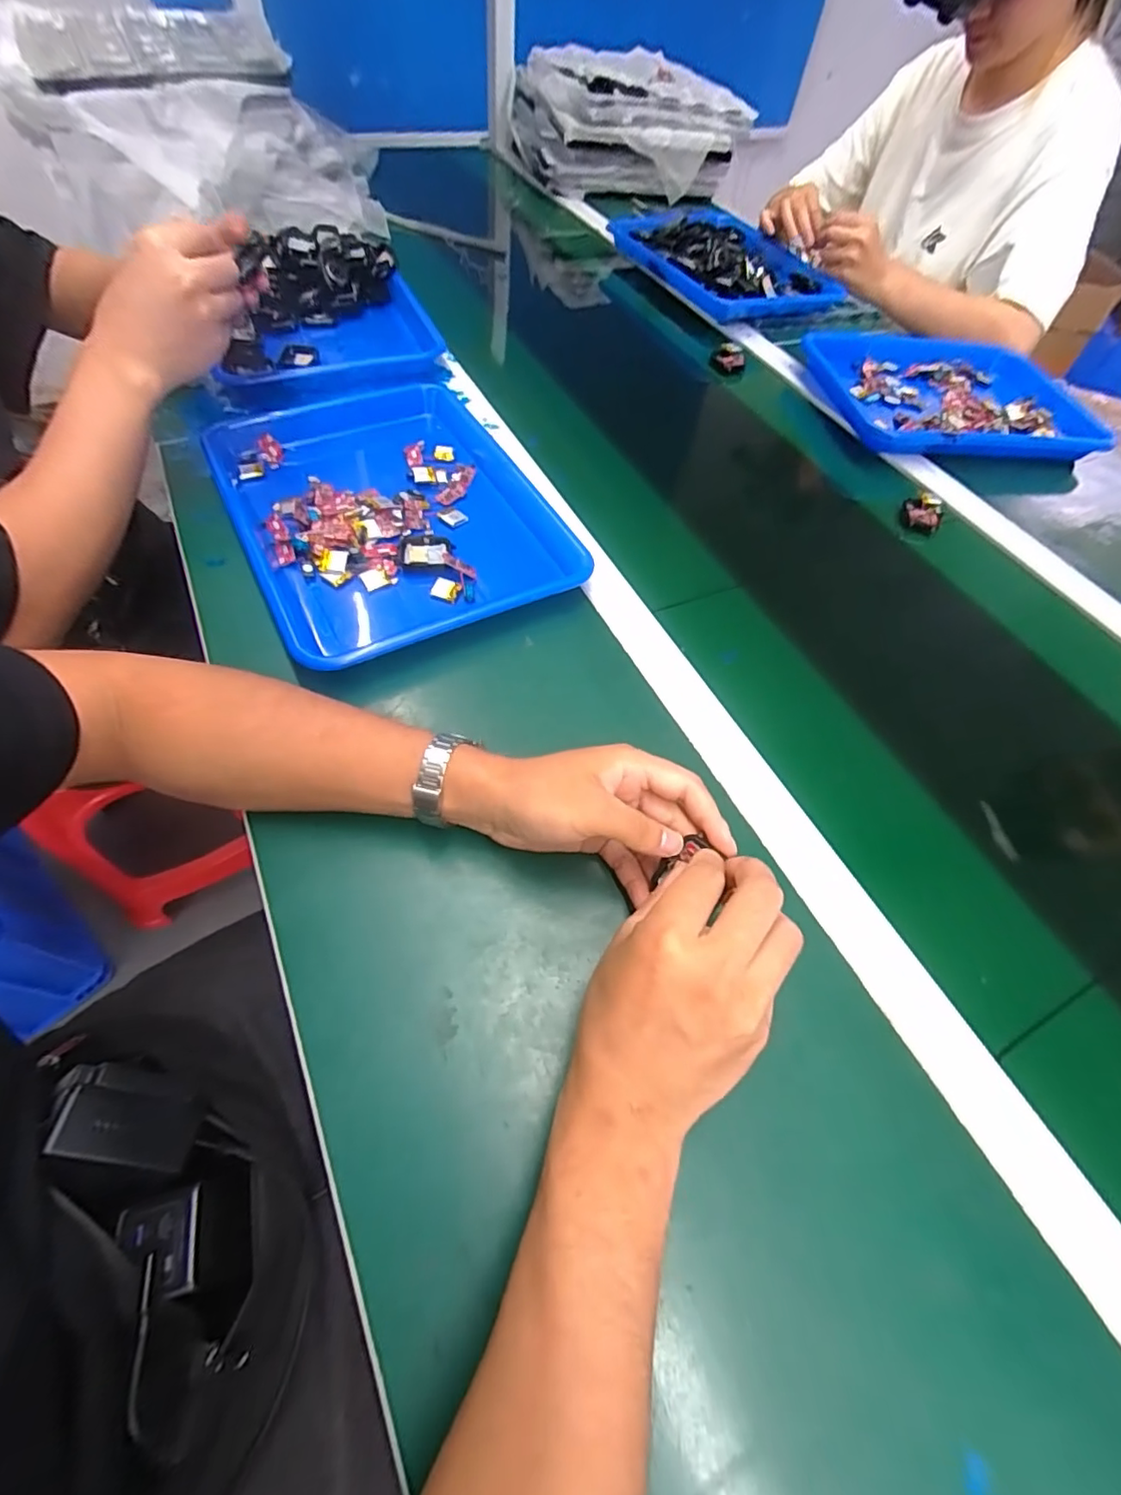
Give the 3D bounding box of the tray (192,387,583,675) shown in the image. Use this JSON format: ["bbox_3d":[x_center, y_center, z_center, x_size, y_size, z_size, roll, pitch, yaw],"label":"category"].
[{"bbox_3d":[-0.149,-0.212,0.506,0.248,0.030,0.318,-24,63,-18],"label":"tray"}]

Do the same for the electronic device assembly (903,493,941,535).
[{"bbox_3d":[0.368,-0.237,0.579,0.034,0.015,0.046,20,58,8],"label":"electronic device assembly"}]

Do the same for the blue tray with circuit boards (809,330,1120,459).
[{"bbox_3d":[0.494,-0.442,0.724,0.326,0.036,0.267,-3,58,-6],"label":"blue tray with circuit boards"}]

